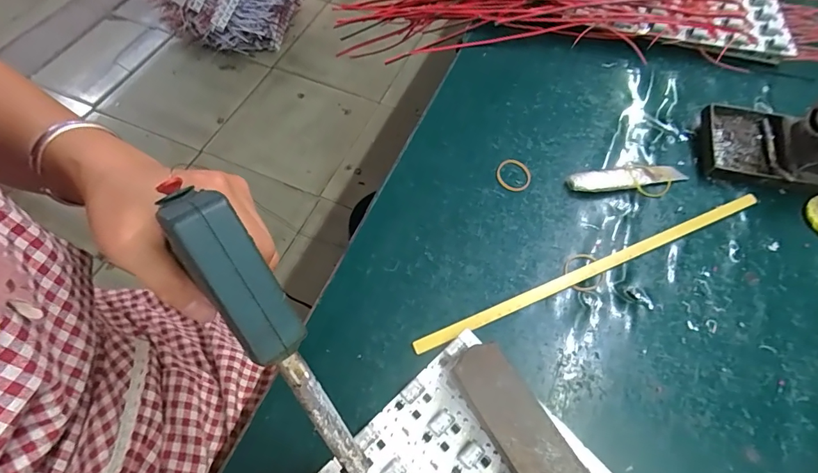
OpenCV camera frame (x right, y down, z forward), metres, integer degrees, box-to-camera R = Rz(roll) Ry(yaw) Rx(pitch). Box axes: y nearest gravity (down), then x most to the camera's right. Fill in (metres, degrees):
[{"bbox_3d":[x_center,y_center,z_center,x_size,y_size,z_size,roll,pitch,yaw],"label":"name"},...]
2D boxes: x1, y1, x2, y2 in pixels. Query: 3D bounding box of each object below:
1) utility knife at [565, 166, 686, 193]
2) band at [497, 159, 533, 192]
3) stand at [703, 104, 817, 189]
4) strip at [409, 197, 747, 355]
[{"bbox_3d":[0.189,-0.050,0.365,0.107,0.008,0.022,-6,62,-5],"label":"utility knife"},{"bbox_3d":[0.091,-0.054,0.367,0.030,0.004,0.032,29,65,13],"label":"band"},{"bbox_3d":[0.338,-0.084,0.354,0.144,0.066,0.070,12,62,4],"label":"stand"},{"bbox_3d":[0.148,0.024,0.326,0.312,0.005,0.008,-21,65,-13],"label":"strip"}]

